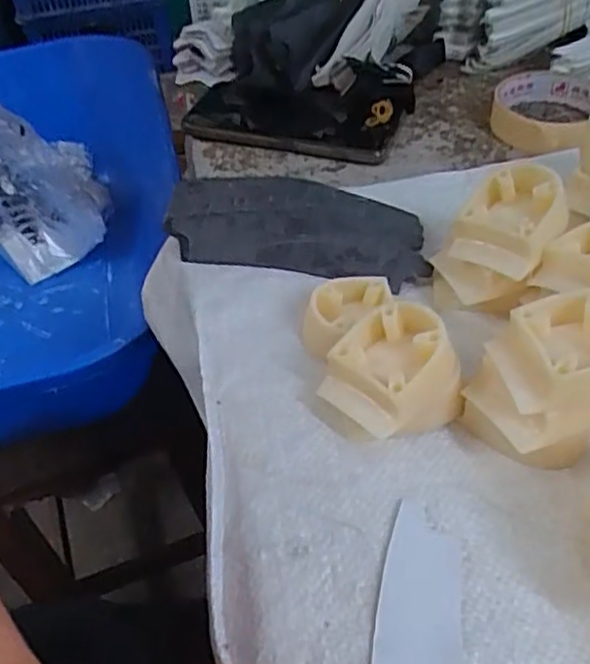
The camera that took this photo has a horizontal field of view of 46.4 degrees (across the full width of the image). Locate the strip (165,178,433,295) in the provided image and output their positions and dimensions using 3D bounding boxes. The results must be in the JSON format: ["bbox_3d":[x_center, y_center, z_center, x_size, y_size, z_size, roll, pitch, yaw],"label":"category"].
[{"bbox_3d":[-0.001,-0.066,0.431,0.166,0.021,0.083,11,47,15],"label":"strip"}]

